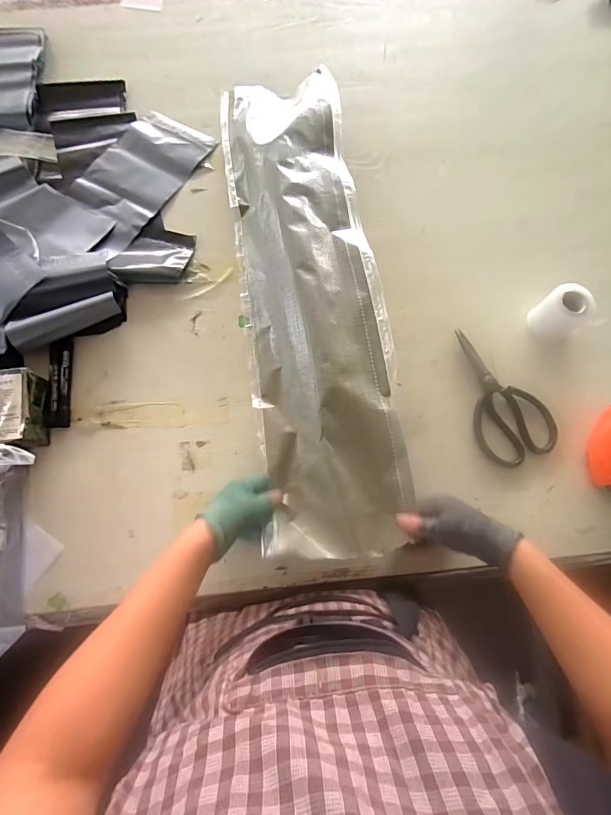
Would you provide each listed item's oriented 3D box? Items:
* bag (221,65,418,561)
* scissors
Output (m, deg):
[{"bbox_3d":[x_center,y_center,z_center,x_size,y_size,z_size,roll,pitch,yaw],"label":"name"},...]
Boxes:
[{"bbox_3d":[0.001,-0.204,0.604,0.198,0.066,0.809,-7,74,-3],"label":"bag"},{"bbox_3d":[0.278,-0.019,0.583,0.104,0.017,0.209,-24,74,-8],"label":"scissors"}]

